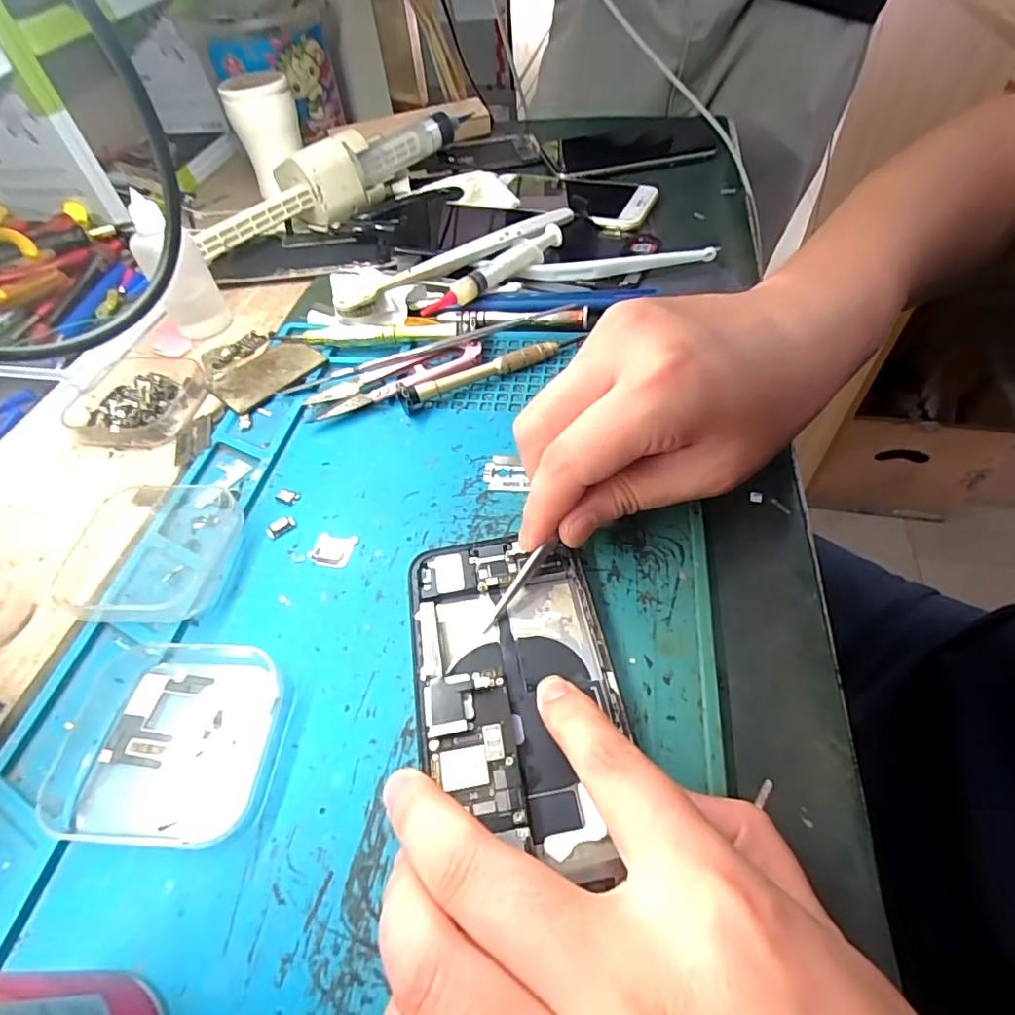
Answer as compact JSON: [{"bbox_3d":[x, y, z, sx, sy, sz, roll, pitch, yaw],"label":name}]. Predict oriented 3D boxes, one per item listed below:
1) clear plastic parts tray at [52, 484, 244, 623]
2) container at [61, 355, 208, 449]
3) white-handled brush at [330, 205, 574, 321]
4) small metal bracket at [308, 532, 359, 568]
[{"bbox_3d":[-0.156,0.017,0.241,0.066,0.017,0.076,-1,51,5],"label":"clear plastic parts tray"},{"bbox_3d":[-0.212,-0.065,0.313,0.071,0.017,0.073,-37,57,-22],"label":"container"},{"bbox_3d":[-0.034,-0.168,0.373,0.185,0.021,0.037,-32,56,-19],"label":"white-handled brush"},{"bbox_3d":[-0.077,0.018,0.243,0.018,0.004,0.017,8,52,11],"label":"small metal bracket"}]

